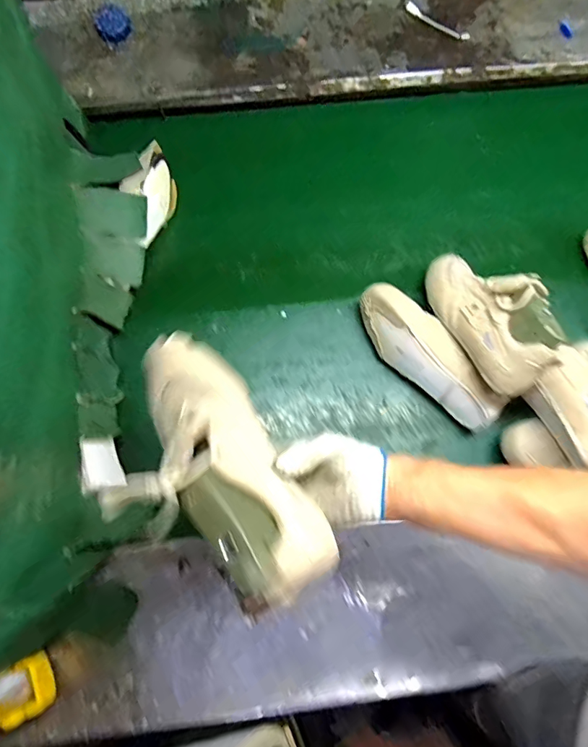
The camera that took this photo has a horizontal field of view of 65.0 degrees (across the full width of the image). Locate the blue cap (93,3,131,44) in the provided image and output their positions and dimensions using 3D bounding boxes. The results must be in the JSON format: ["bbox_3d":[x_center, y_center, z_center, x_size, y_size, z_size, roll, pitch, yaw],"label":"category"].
[{"bbox_3d":[-0.338,-0.653,0.861,0.062,0.015,0.074,-27,77,-8],"label":"blue cap"}]

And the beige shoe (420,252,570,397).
[{"bbox_3d":[0.288,-0.106,0.698,0.116,0.101,0.273,-19,48,-6],"label":"beige shoe"}]

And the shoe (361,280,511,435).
[{"bbox_3d":[0.214,-0.030,0.731,0.275,0.077,0.084,44,78,10],"label":"shoe"}]

